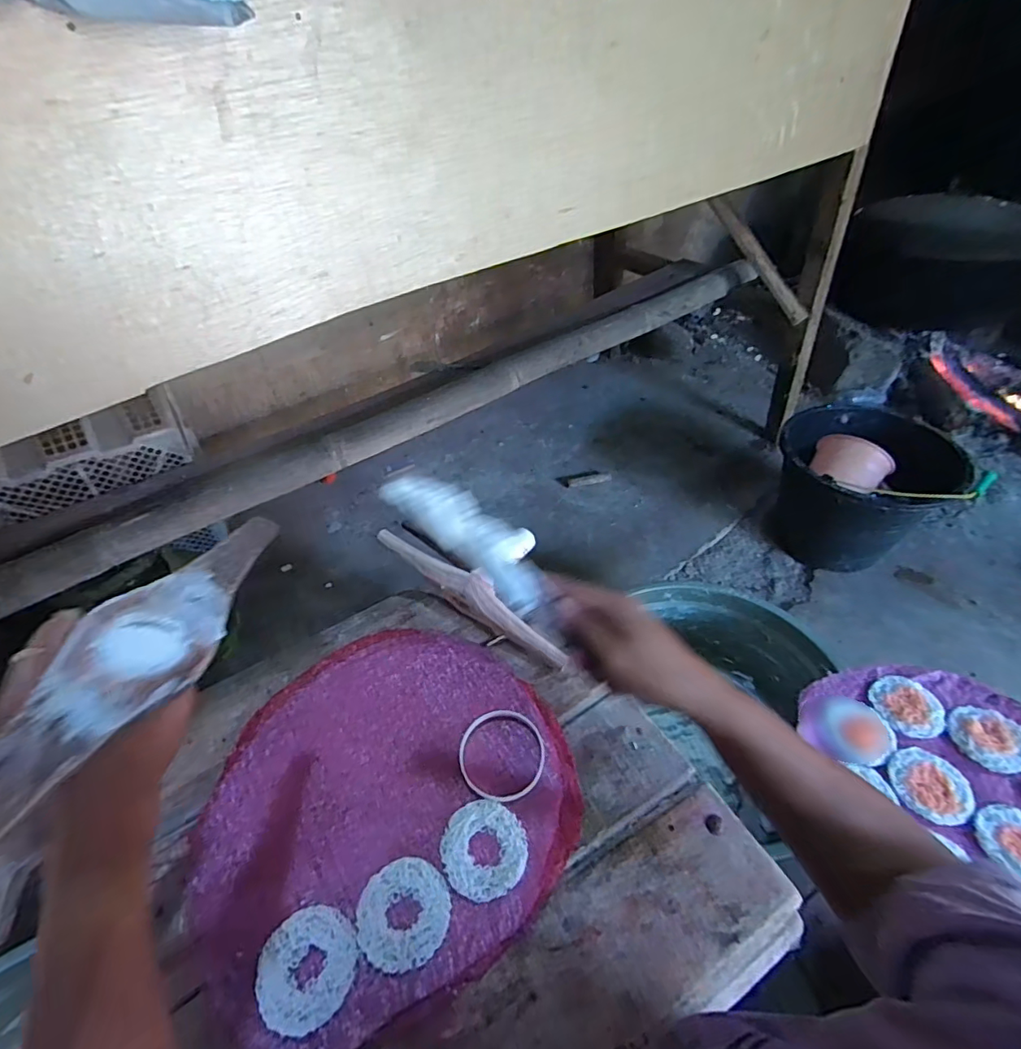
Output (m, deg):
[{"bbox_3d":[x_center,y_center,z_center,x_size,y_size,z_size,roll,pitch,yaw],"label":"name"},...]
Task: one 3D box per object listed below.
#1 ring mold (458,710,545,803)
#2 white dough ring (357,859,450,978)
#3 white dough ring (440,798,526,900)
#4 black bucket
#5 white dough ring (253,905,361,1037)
[{"bbox_3d":[-0.009,0.241,0.552,0.089,0.005,0.093,-2,45,2],"label":"ring mold"},{"bbox_3d":[-0.094,0.342,0.464,0.079,0.004,0.079,-2,45,2],"label":"white dough ring"},{"bbox_3d":[-0.025,0.307,0.498,0.077,0.004,0.080,-2,45,2],"label":"white dough ring"},{"bbox_3d":[0.726,-0.063,1.101,0.311,0.276,0.314,-2,45,2],"label":"black bucket"},{"bbox_3d":[-0.170,0.370,0.440,0.081,0.004,0.078,-2,45,2],"label":"white dough ring"}]

